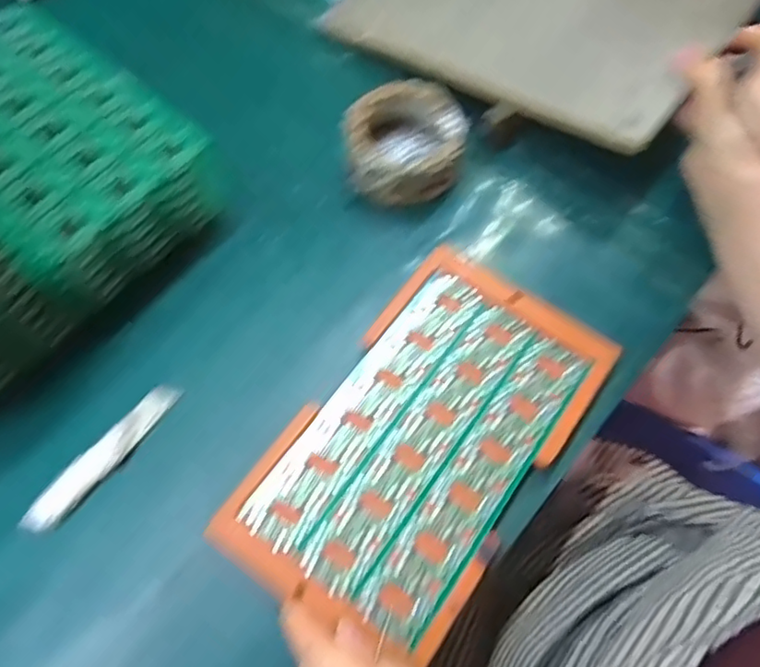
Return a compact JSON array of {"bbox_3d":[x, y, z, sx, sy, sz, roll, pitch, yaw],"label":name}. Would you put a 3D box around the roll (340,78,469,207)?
[{"bbox_3d":[0.018,-0.141,0.458,0.089,0.048,0.089,1,64,-1],"label":"roll"}]

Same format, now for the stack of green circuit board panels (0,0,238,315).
[{"bbox_3d":[-0.222,-0.126,0.415,0.197,0.069,0.130,41,70,16],"label":"stack of green circuit board panels"}]

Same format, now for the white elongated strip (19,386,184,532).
[{"bbox_3d":[-0.169,0.075,0.370,0.019,0.009,0.110,37,69,15],"label":"white elongated strip"}]

